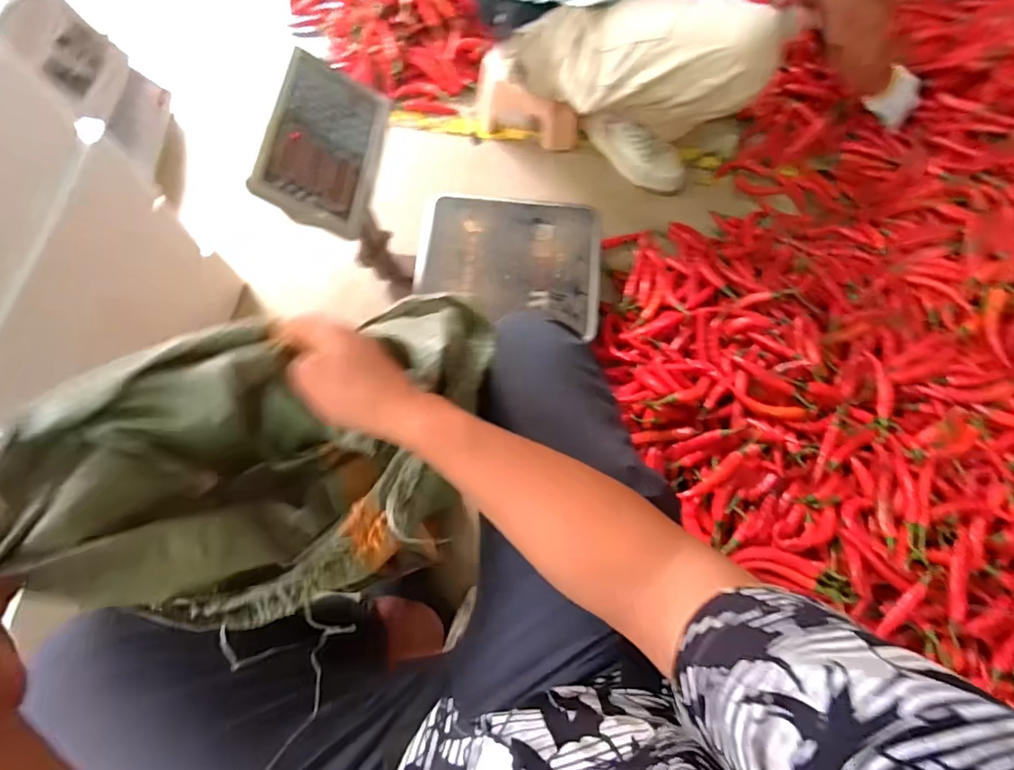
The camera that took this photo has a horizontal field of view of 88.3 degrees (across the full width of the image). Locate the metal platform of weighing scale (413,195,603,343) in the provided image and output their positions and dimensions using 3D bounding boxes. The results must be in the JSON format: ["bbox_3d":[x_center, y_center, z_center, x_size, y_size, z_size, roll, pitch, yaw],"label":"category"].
[{"bbox_3d":[0.005,-0.236,0.990,0.347,0.043,0.284,10,72,2],"label":"metal platform of weighing scale"}]

